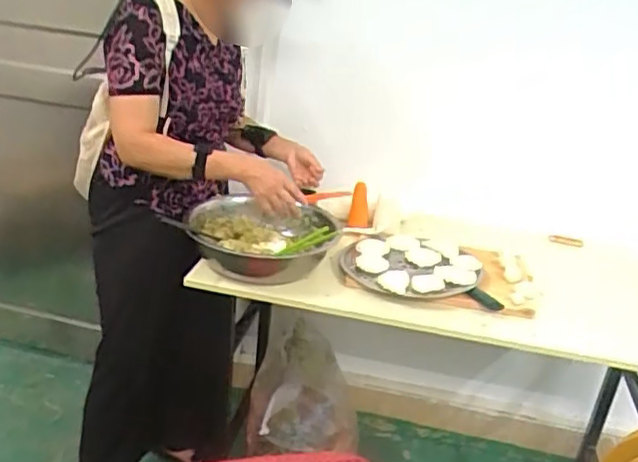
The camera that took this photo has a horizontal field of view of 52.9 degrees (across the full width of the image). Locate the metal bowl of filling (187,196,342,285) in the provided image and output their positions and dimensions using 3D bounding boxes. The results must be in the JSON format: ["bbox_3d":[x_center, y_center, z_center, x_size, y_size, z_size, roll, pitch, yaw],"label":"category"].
[{"bbox_3d":[-0.112,0.003,1.293,0.278,0.094,0.253,7,23,-3],"label":"metal bowl of filling"}]

